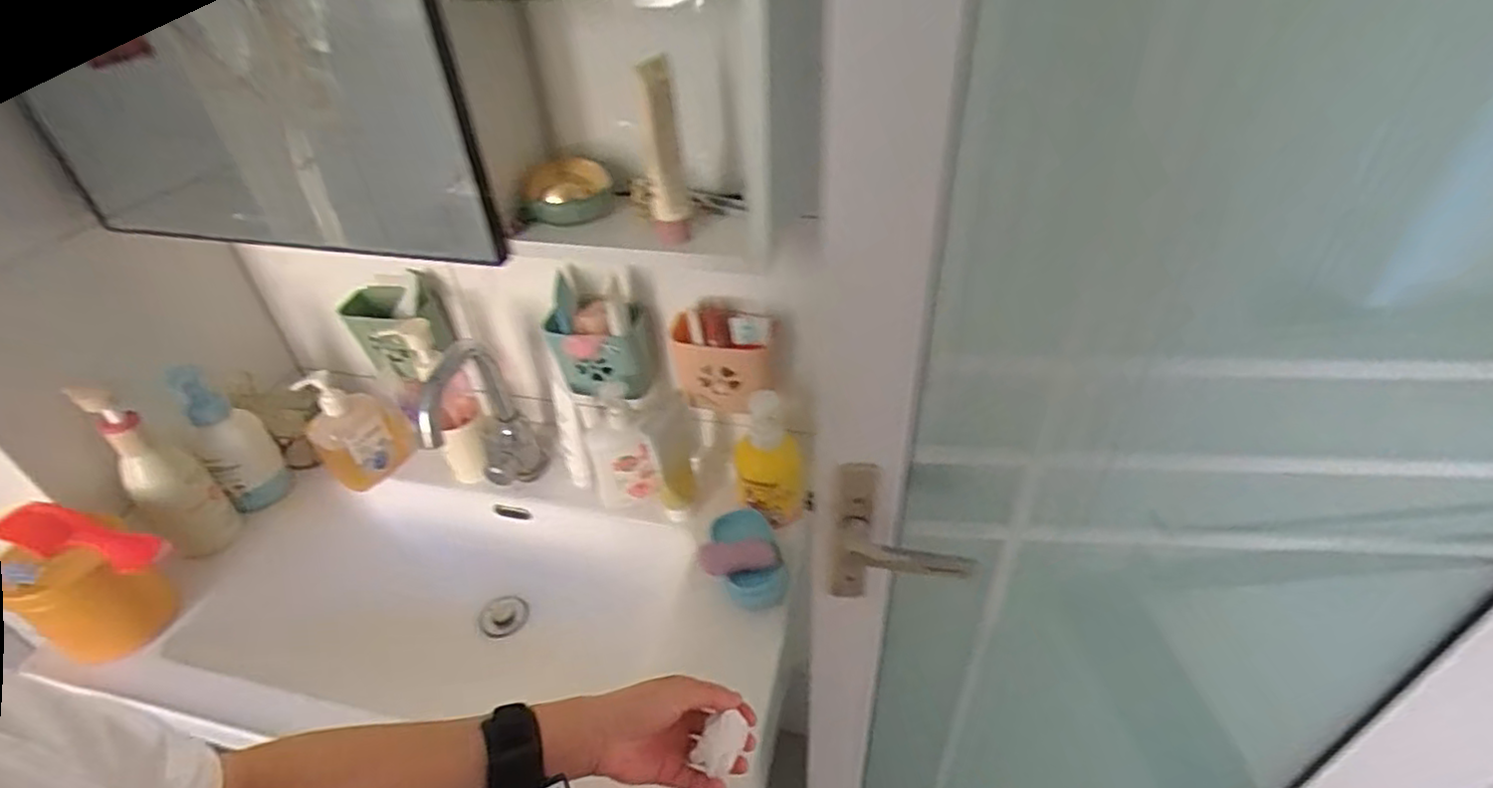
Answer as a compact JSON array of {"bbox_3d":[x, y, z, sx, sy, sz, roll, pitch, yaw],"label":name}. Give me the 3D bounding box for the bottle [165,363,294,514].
[{"bbox_3d":[-0.662,0.060,0.873,0.072,0.237,0.075,-32,46,-31],"label":"bottle"}]

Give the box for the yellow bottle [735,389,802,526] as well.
[{"bbox_3d":[0.025,0.082,0.810,0.064,0.160,0.078,-11,38,-8],"label":"yellow bottle"}]

